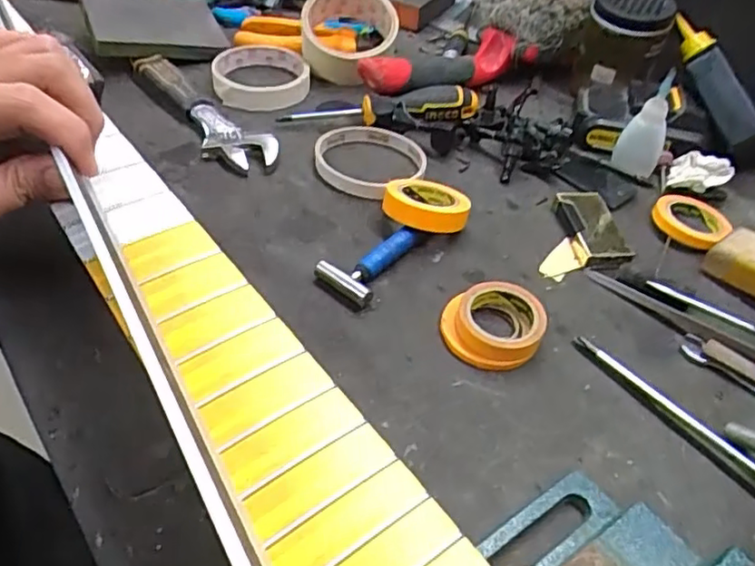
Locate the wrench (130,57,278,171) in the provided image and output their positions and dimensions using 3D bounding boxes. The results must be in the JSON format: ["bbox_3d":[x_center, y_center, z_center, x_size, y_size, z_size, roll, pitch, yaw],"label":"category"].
[{"bbox_3d":[-0.149,-0.146,0.521,0.044,0.017,0.174,-31,56,-30],"label":"wrench"}]

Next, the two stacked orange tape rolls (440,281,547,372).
[{"bbox_3d":[0.070,0.025,0.378,0.060,0.017,0.052,2,46,-2],"label":"two stacked orange tape rolls"}]

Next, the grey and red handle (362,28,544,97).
[{"bbox_3d":[0.061,-0.190,0.554,0.165,0.038,0.049,-25,53,-26],"label":"grey and red handle"}]

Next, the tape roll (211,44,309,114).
[{"bbox_3d":[-0.102,-0.186,0.556,0.083,0.023,0.088,0,46,-5],"label":"tape roll"}]

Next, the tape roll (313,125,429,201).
[{"bbox_3d":[-0.006,-0.095,0.482,0.084,0.015,0.086,2,46,-2],"label":"tape roll"}]

